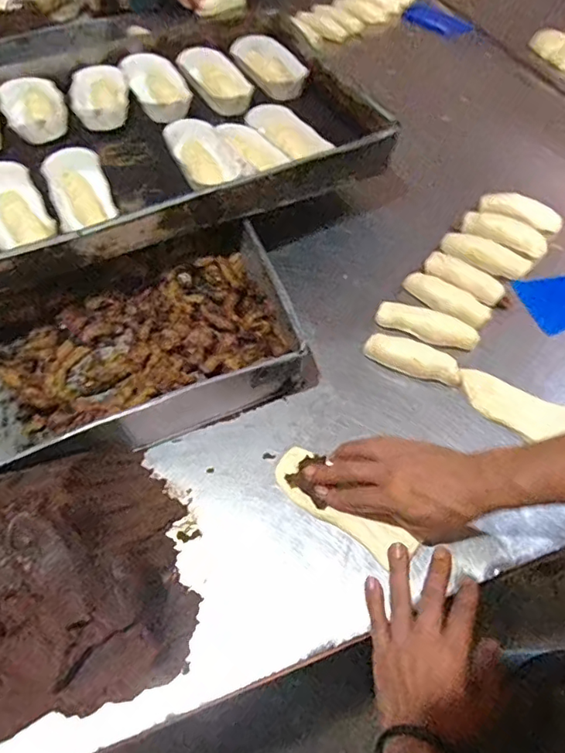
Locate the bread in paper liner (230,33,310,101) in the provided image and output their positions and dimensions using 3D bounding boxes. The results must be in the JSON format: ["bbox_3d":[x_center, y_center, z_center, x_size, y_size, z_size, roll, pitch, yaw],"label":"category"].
[{"bbox_3d":[-0.020,-0.468,0.784,0.073,0.034,0.138,-26,60,-14],"label":"bread in paper liner"}]

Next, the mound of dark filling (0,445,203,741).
[{"bbox_3d":[-0.207,0.157,0.410,0.247,0.128,0.207,-21,59,-11],"label":"mound of dark filling"}]

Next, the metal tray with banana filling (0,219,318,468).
[{"bbox_3d":[-0.178,-0.037,0.564,0.375,0.061,0.234,-19,59,-10],"label":"metal tray with banana filling"}]

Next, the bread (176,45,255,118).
[{"bbox_3d":[-0.093,-0.433,0.762,0.072,0.031,0.154,-28,61,-15],"label":"bread"}]

